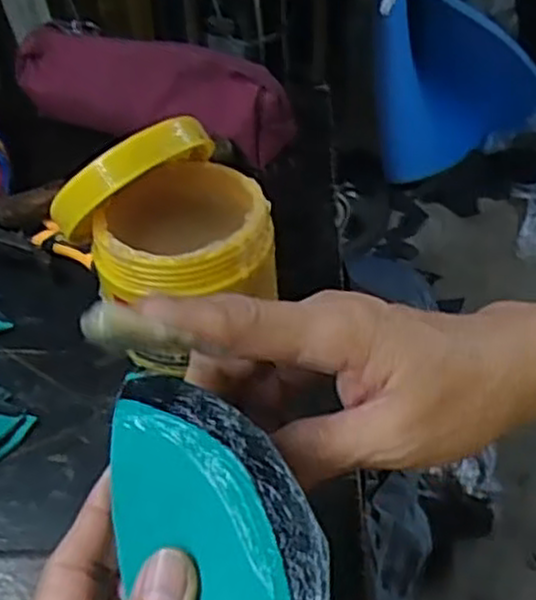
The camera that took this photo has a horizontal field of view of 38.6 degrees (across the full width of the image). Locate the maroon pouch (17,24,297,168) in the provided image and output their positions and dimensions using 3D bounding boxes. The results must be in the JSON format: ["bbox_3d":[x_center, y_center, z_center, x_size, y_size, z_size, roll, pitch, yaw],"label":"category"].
[{"bbox_3d":[-0.097,-0.166,0.592,0.236,0.067,0.055,16,48,20],"label":"maroon pouch"}]

